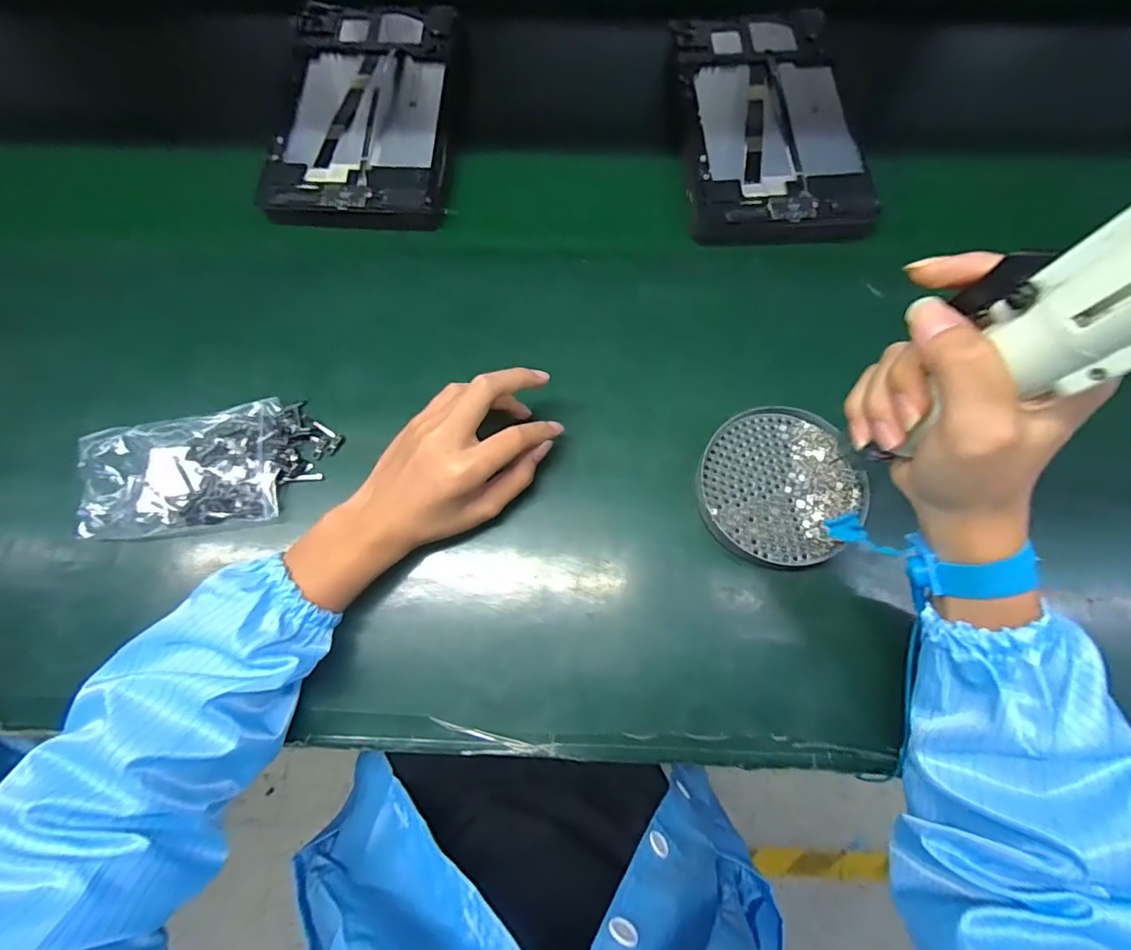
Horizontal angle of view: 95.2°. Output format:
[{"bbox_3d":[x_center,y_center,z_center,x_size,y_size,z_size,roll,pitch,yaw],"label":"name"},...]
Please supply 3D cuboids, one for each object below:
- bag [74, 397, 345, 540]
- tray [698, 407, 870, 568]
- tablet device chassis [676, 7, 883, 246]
[{"bbox_3d":[-0.261,-0.007,0.376,0.173,0.028,0.089,-11,70,-3],"label":"bag"},{"bbox_3d":[0.152,0.007,0.373,0.106,0.024,0.114,0,70,1],"label":"tray"},{"bbox_3d":[0.178,-0.322,0.461,0.154,0.011,0.261,-5,76,-2],"label":"tablet device chassis"}]

